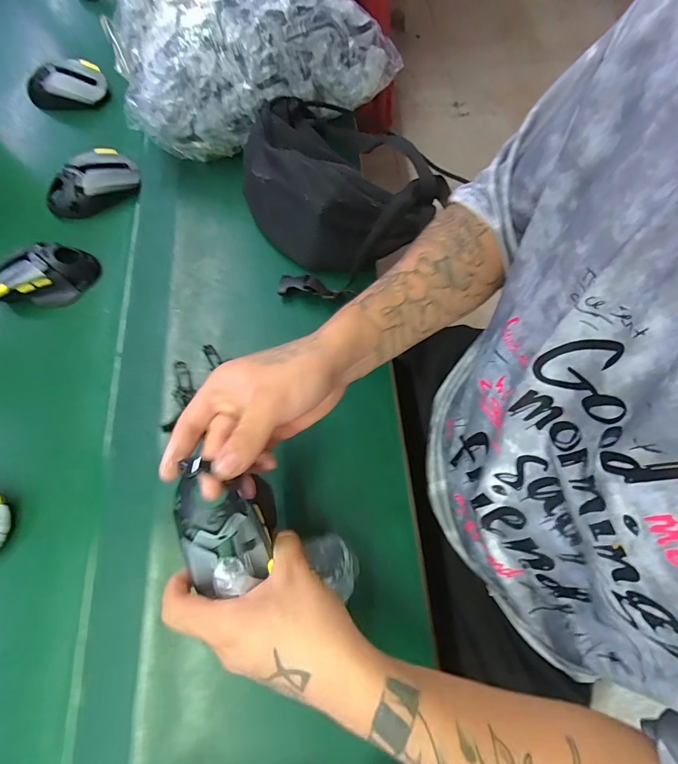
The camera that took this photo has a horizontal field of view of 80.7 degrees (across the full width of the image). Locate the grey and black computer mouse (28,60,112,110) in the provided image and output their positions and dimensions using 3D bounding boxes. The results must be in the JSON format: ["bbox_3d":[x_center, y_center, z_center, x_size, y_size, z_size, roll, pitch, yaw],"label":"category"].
[{"bbox_3d":[-0.390,-0.423,0.570,0.105,0.043,0.052,-11,68,-4],"label":"grey and black computer mouse"}]

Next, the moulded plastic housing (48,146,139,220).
[{"bbox_3d":[-0.312,-0.252,0.503,0.114,0.036,0.061,-40,73,-14],"label":"moulded plastic housing"}]

